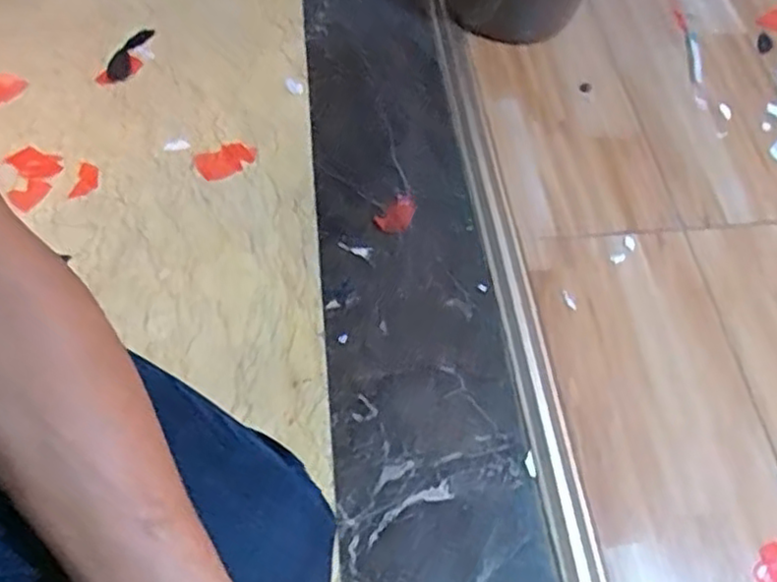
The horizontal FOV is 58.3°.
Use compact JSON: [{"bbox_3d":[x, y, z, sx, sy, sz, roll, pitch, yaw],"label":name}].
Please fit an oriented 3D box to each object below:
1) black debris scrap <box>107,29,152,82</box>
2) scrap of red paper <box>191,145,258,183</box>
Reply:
[{"bbox_3d":[-0.374,-0.341,0.997,0.037,0.007,0.105,13,60,6],"label":"black debris scrap"},{"bbox_3d":[-0.208,-0.167,0.889,0.078,0.006,0.049,-24,63,-15],"label":"scrap of red paper"}]

